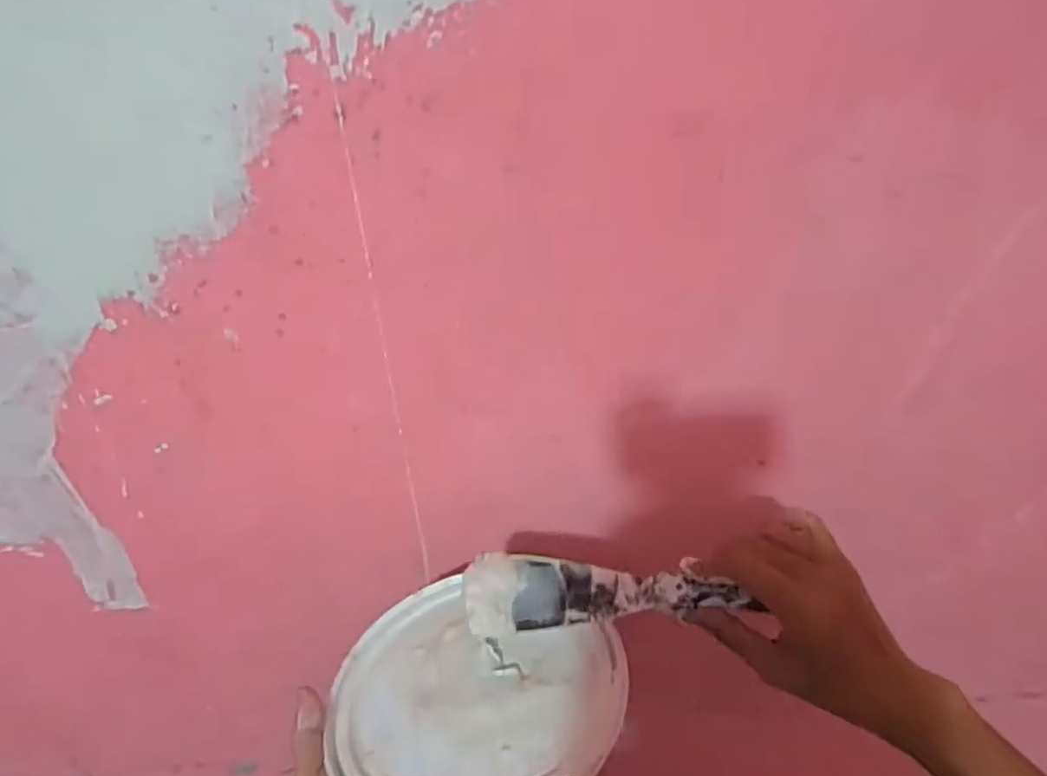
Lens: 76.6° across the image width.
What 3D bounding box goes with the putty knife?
[{"bbox_3d":[0.048,0.121,0.394,0.163,0.018,0.049,0,31,0],"label":"putty knife"}]

